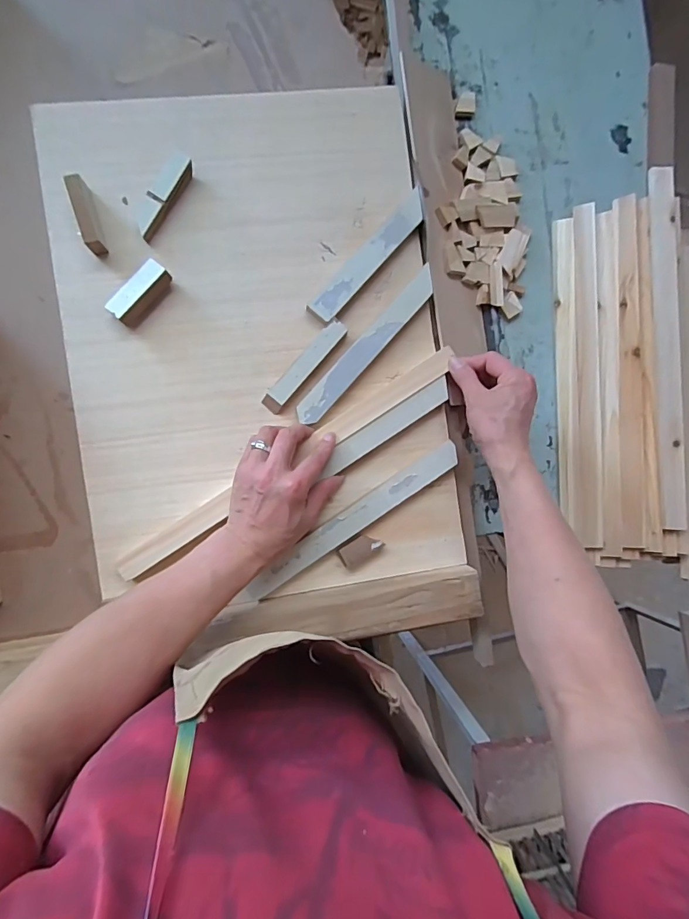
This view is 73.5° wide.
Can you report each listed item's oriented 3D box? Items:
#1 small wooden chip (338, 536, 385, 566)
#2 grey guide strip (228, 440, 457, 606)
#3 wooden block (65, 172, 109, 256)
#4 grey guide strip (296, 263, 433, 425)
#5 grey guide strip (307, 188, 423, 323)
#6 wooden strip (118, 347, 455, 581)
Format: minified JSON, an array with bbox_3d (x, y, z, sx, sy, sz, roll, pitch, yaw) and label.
[{"bbox_3d":[0.021,0.105,0.541,0.052,0.008,0.026,-26,92,-7],"label":"small wooden chip"},{"bbox_3d":[0.010,0.072,0.538,0.293,0.013,0.030,-34,89,-5],"label":"grey guide strip"},{"bbox_3d":[-0.281,-0.266,0.502,0.018,0.023,0.080,-16,103,-10],"label":"wooden block"},{"bbox_3d":[0.028,-0.134,0.541,0.030,0.012,0.232,42,85,-4],"label":"grey guide strip"},{"bbox_3d":[0.029,-0.237,0.542,0.033,0.014,0.183,42,86,-7],"label":"grey guide strip"},{"bbox_3d":[-0.059,0.000,0.531,0.444,0.011,0.027,-34,93,-6],"label":"wooden strip"}]

